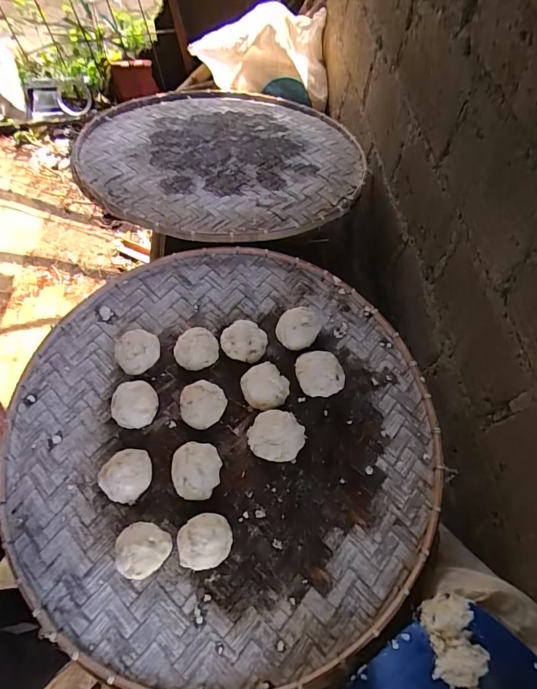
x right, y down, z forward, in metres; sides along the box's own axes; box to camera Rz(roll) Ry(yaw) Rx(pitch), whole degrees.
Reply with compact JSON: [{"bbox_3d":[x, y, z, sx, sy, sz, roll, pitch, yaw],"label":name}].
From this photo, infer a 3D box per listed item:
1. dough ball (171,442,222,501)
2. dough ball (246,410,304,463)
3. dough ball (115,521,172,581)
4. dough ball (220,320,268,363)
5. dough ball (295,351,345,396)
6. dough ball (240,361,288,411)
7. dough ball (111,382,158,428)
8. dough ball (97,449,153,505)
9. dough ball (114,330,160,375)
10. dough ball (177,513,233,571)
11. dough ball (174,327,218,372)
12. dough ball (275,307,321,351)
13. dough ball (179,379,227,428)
[{"bbox_3d":[-0.113,0.196,0.615,0.071,0.052,0.083,4,64,1],"label":"dough ball"},{"bbox_3d":[0.014,0.152,0.653,0.091,0.037,0.079,7,64,2],"label":"dough ball"},{"bbox_3d":[-0.182,0.296,0.567,0.071,0.047,0.070,0,64,-1],"label":"dough ball"},{"bbox_3d":[-0.045,-0.007,0.728,0.085,0.042,0.075,27,67,11],"label":"dough ball"},{"bbox_3d":[0.093,0.054,0.713,0.087,0.044,0.079,3,64,0],"label":"dough ball"},{"bbox_3d":[-0.005,0.074,0.686,0.078,0.049,0.076,0,64,-1],"label":"dough ball"},{"bbox_3d":[-0.226,0.099,0.662,0.079,0.041,0.080,0,64,-1],"label":"dough ball"},{"bbox_3d":[-0.222,0.202,0.608,0.075,0.043,0.075,0,64,-1],"label":"dough ball"},{"bbox_3d":[-0.233,0.014,0.704,0.078,0.044,0.074,0,64,-1],"label":"dough ball"},{"bbox_3d":[-0.092,0.285,0.571,0.075,0.058,0.071,0,64,-1],"label":"dough ball"},{"bbox_3d":[-0.134,0.007,0.720,0.076,0.034,0.073,0,64,-1],"label":"dough ball"},{"bbox_3d":[0.057,-0.032,0.736,0.072,0.048,0.078,0,64,-1],"label":"dough ball"},{"bbox_3d":[-0.111,0.102,0.672,0.073,0.041,0.077,0,64,-1],"label":"dough ball"}]

